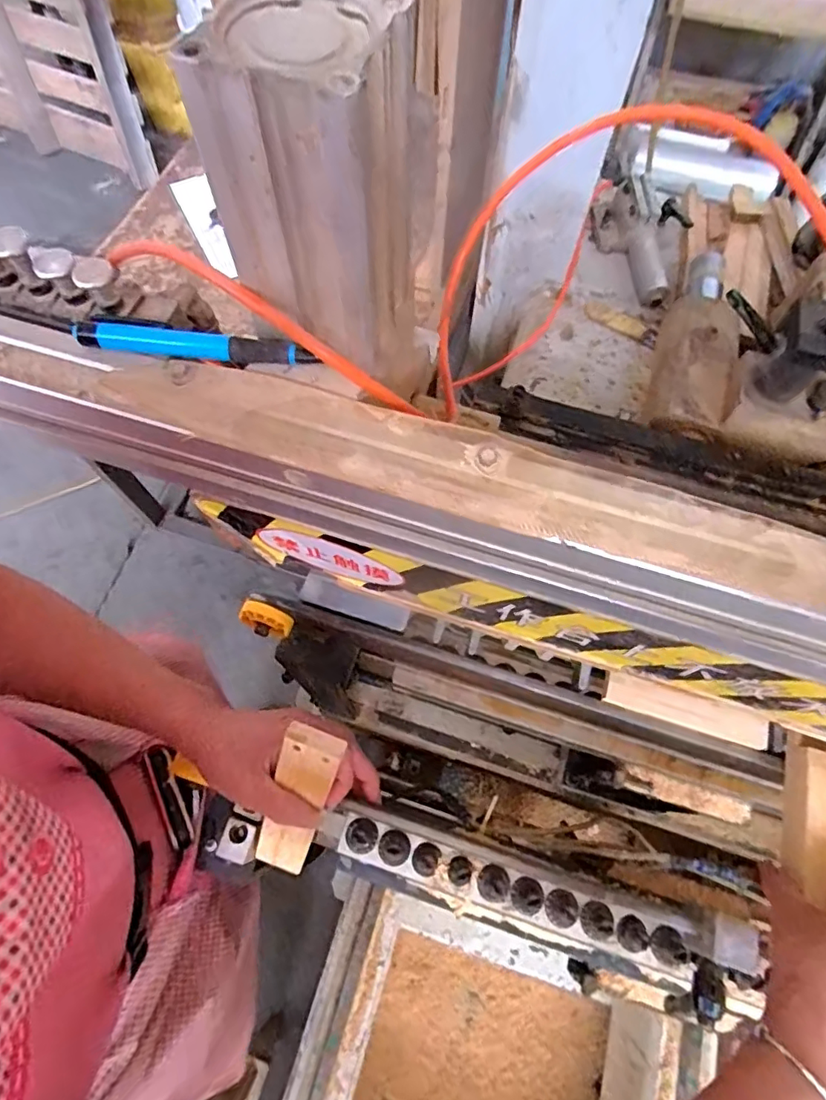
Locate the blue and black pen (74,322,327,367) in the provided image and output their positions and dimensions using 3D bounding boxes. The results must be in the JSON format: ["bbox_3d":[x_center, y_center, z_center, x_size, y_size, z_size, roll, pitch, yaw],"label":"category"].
[{"bbox_3d":[-0.108,-0.101,0.272,0.118,0.015,0.011,3,67,1],"label":"blue and black pen"}]

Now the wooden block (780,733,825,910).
[{"bbox_3d":[0.297,0.196,0.399,0.046,0.020,0.104,18,62,7],"label":"wooden block"}]

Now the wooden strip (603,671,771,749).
[{"bbox_3d":[0.222,0.131,0.449,0.133,0.031,0.007,18,28,7],"label":"wooden strip"}]

